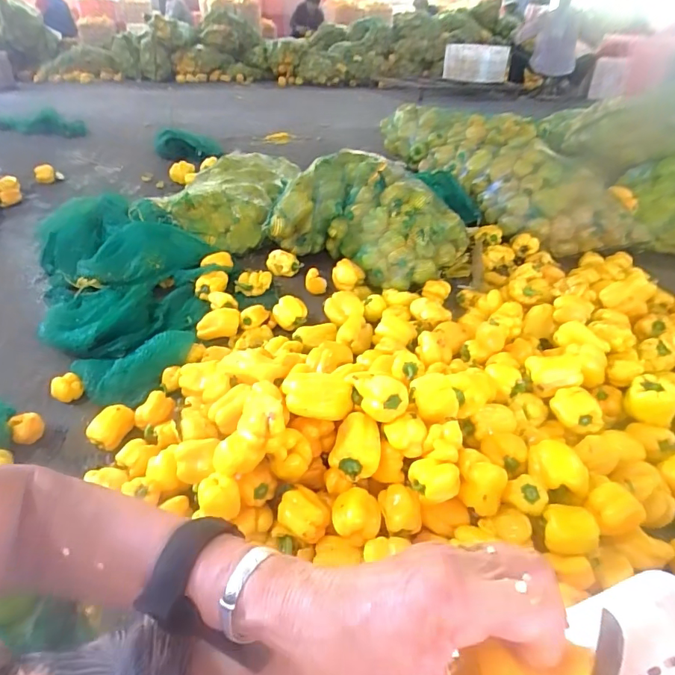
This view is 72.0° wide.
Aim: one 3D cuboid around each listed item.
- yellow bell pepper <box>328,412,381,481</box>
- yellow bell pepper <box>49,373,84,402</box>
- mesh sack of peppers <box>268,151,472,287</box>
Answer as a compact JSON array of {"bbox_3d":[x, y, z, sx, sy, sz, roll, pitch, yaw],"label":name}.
[{"bbox_3d":[0.033,0.184,0.807,0.084,0.061,0.120,7,36,6],"label":"yellow bell pepper"},{"bbox_3d":[-0.607,0.114,1.045,0.056,0.050,0.061,29,44,31],"label":"yellow bell pepper"},{"bbox_3d":[0.117,-0.382,1.490,0.598,0.280,0.349,11,37,11],"label":"mesh sack of peppers"}]

